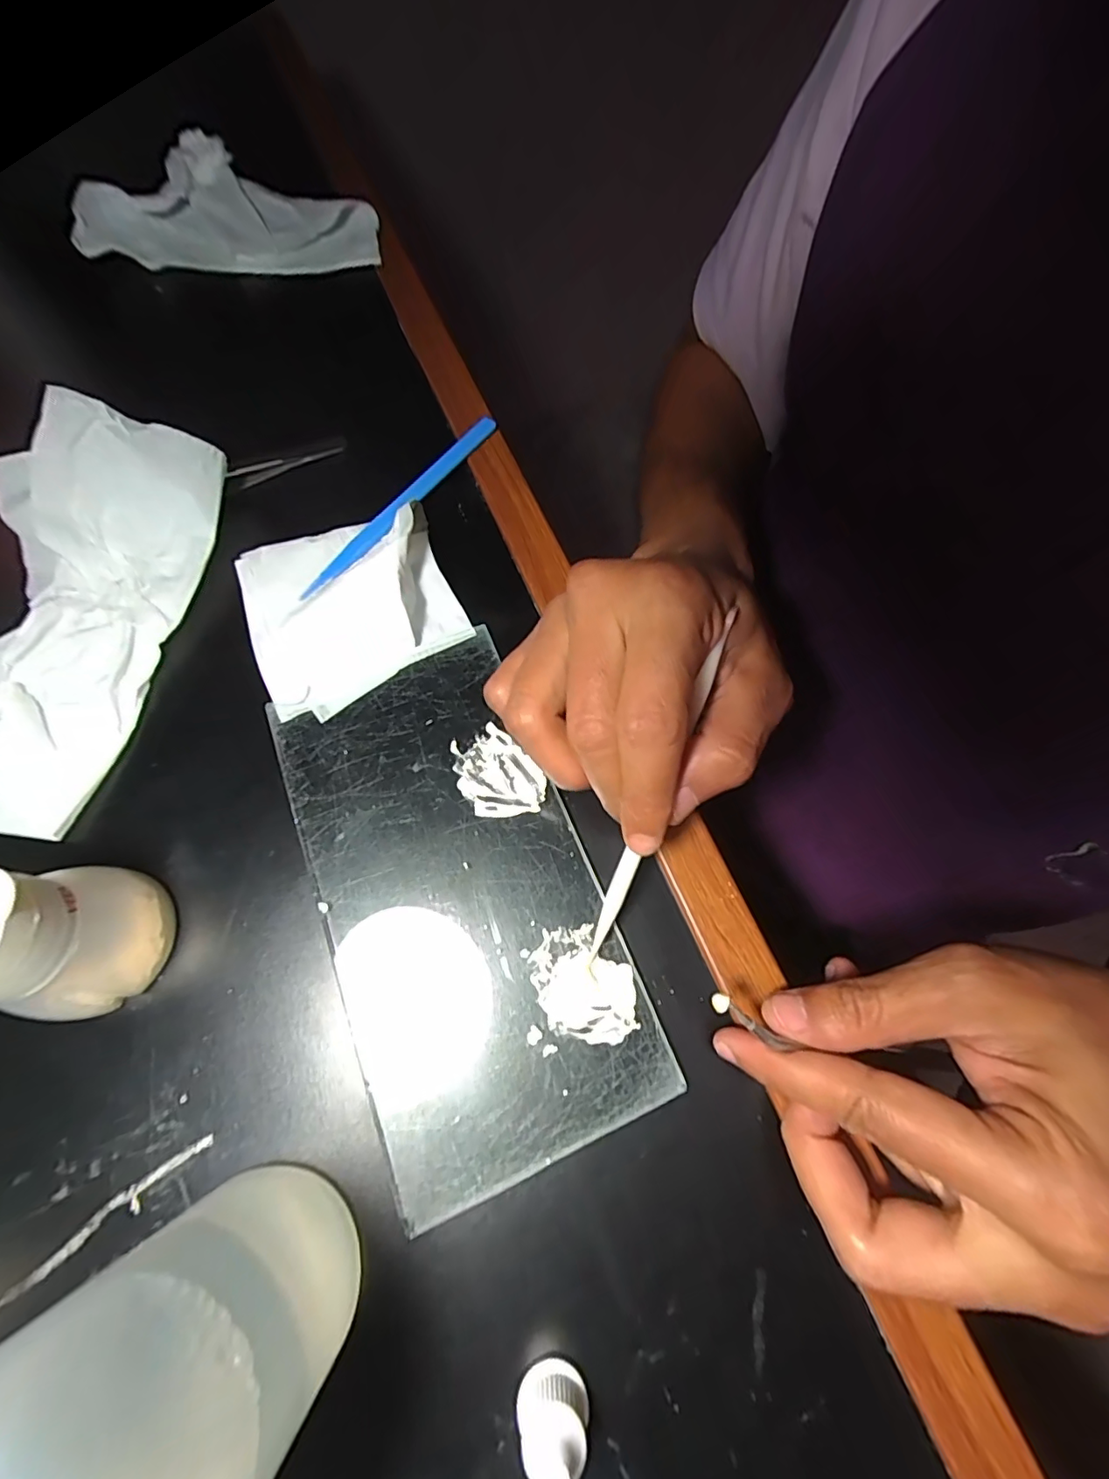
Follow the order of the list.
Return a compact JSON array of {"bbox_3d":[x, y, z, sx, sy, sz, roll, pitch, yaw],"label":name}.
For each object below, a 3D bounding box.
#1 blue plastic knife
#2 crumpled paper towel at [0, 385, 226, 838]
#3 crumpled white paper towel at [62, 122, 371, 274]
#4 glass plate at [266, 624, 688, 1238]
[{"bbox_3d":[-0.075,-0.120,0.273,0.012,0.008,0.137,35,73,11],"label":"blue plastic knife"},{"bbox_3d":[-0.217,-0.058,0.228,0.096,0.038,0.182,11,70,3],"label":"crumpled paper towel"},{"bbox_3d":[-0.207,-0.357,0.362,0.182,0.030,0.104,1,70,-1],"label":"crumpled white paper towel"},{"bbox_3d":[-0.038,0.055,0.210,0.100,0.005,0.191,-21,72,-8],"label":"glass plate"}]

